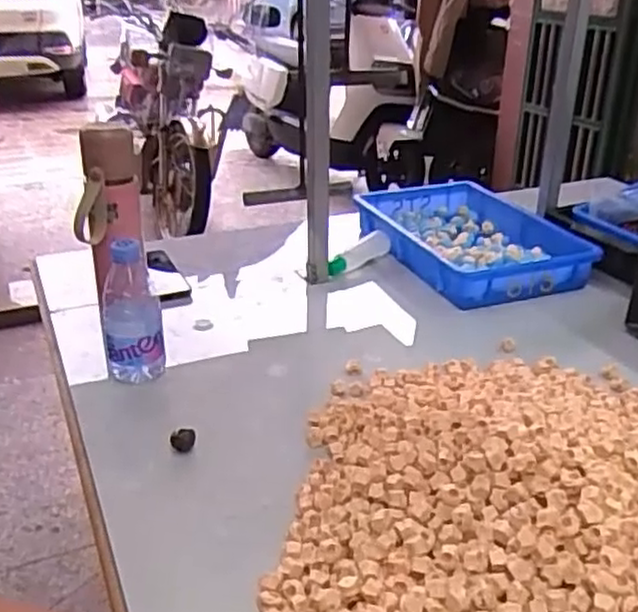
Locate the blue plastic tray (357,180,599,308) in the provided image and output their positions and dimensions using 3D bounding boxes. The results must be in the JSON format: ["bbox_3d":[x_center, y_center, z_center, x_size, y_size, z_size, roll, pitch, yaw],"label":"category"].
[{"bbox_3d":[0.243,-0.111,1.165,0.267,0.064,0.362,-12,29,-22],"label":"blue plastic tray"}]

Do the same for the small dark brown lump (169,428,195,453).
[{"bbox_3d":[-0.136,0.135,0.718,0.025,0.018,0.018,-9,28,-16],"label":"small dark brown lump"}]

